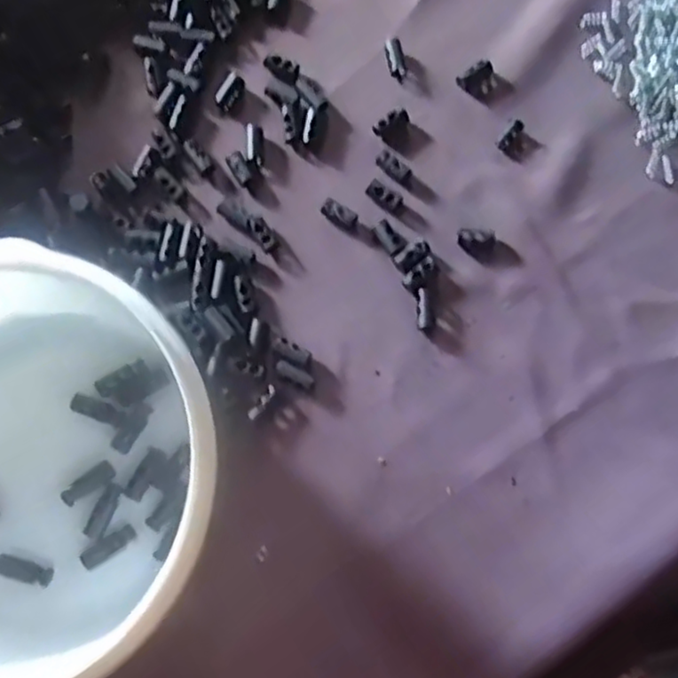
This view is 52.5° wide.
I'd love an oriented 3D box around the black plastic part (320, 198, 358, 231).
[{"bbox_3d":[0.000,-0.062,0.342,0.019,0.005,0.010,31,79,6],"label":"black plastic part"}]

